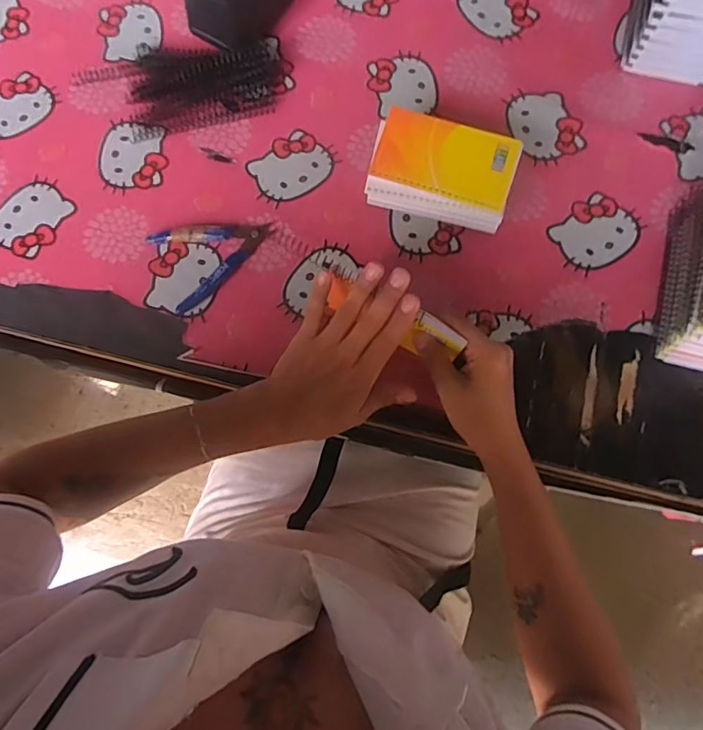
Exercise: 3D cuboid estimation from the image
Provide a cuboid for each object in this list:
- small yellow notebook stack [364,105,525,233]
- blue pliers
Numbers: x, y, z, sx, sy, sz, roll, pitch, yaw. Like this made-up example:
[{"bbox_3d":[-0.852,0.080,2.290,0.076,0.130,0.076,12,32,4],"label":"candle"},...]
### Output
[{"bbox_3d":[0.087,-0.184,0.501,0.134,0.050,0.095,13,77,5],"label":"small yellow notebook stack"},{"bbox_3d":[-0.132,-0.110,0.506,0.114,0.012,0.083,-24,77,-4],"label":"blue pliers"}]

